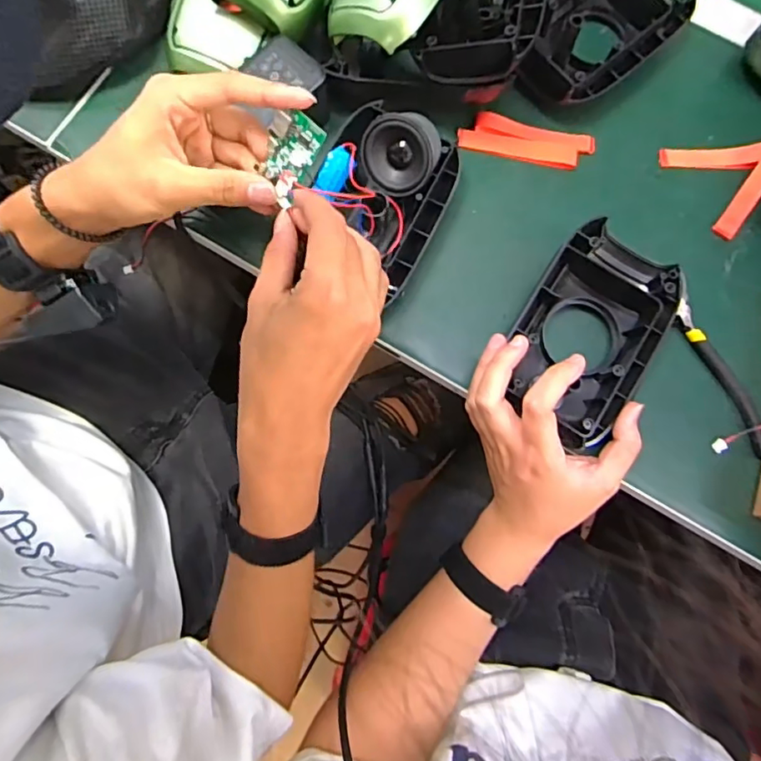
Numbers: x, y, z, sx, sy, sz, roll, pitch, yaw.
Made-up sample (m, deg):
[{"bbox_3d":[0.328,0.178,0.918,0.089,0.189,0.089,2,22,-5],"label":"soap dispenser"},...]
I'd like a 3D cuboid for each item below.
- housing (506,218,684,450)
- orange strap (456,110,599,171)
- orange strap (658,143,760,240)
[{"bbox_3d":[0.152,-0.034,0.397,0.099,0.040,0.152,31,80,6],"label":"housing"},{"bbox_3d":[0.123,-0.202,0.454,0.110,0.006,0.036,12,79,0],"label":"orange strap"},{"bbox_3d":[0.287,-0.177,0.445,0.088,0.018,0.088,-39,83,-9],"label":"orange strap"}]

